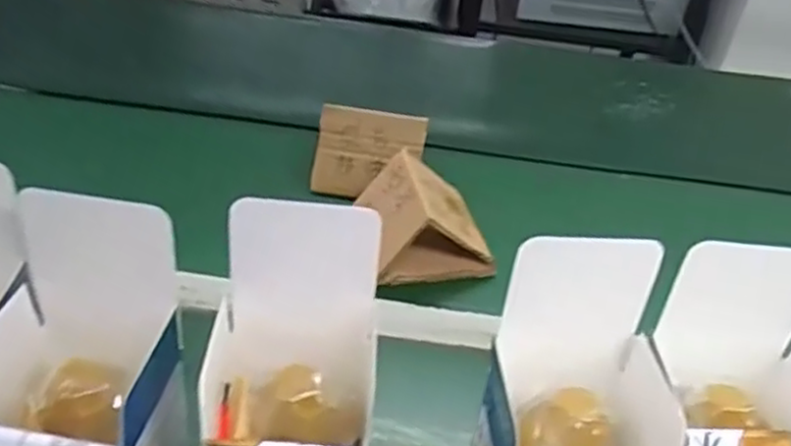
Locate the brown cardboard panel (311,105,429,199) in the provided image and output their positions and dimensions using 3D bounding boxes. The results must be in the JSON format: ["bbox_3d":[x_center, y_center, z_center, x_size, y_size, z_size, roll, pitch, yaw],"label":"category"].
[{"bbox_3d":[-0.026,-0.064,0.688,0.099,0.084,0.009,8,9,-2],"label":"brown cardboard panel"}]

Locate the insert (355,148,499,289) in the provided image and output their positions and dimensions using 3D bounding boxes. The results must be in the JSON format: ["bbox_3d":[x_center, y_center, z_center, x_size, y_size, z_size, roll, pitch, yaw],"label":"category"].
[{"bbox_3d":[0.025,-0.003,0.634,0.090,0.076,0.109,-5,38,-16],"label":"insert"}]

